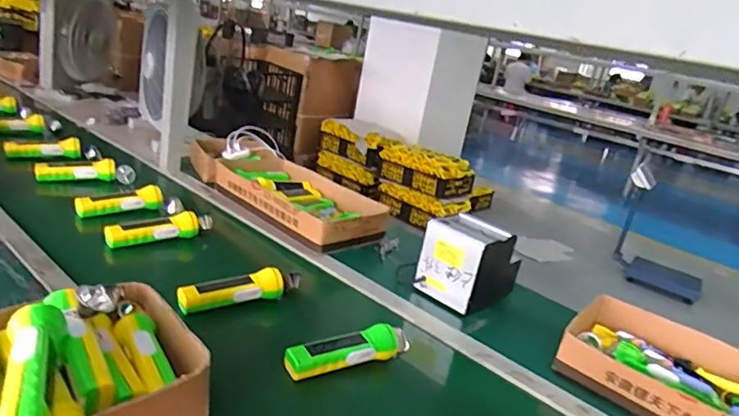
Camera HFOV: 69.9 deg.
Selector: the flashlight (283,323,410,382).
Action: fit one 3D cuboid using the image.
[{"bbox_3d":[-0.025,0.207,0.771,0.212,0.047,0.053,-2,23,-28],"label":"flashlight"}]

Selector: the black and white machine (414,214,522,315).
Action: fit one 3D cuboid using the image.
[{"bbox_3d":[0.192,0.103,1.021,0.130,0.140,0.163,24,22,35],"label":"black and white machine"}]

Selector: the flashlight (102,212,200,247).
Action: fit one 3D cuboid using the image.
[{"bbox_3d":[-0.416,0.040,1.012,0.171,0.044,0.051,-9,26,-45],"label":"flashlight"}]

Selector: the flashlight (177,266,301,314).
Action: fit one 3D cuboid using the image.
[{"bbox_3d":[-0.208,0.136,0.870,0.206,0.054,0.044,-8,26,-37],"label":"flashlight"}]

